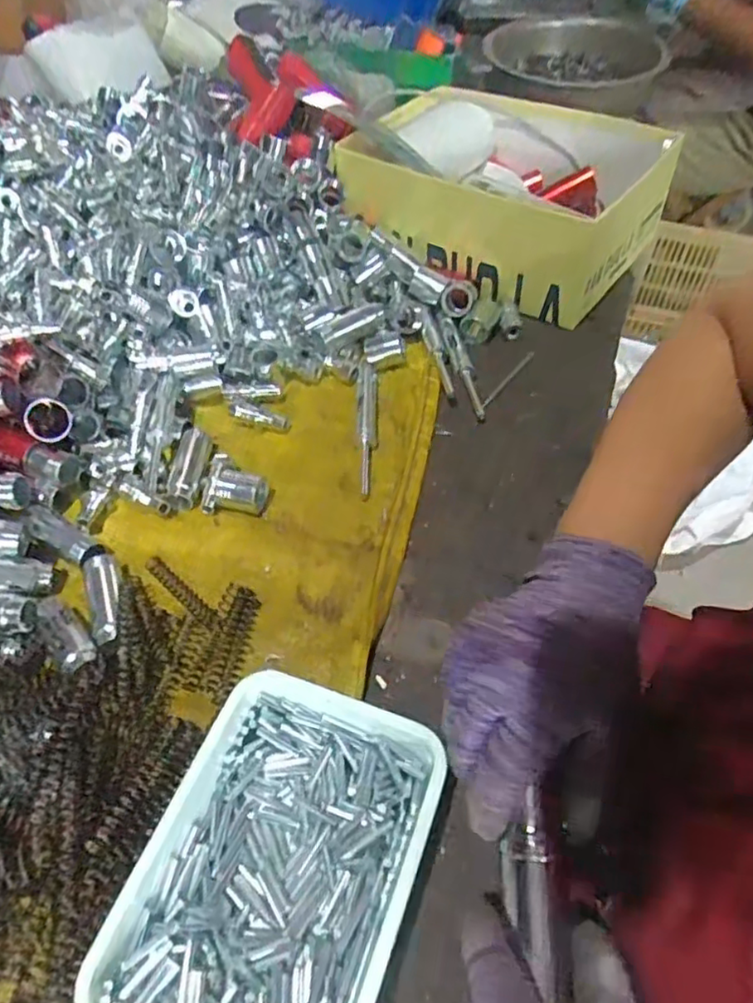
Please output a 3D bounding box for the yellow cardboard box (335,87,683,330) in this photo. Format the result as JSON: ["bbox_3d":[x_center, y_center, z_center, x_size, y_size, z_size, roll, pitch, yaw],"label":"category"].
[{"bbox_3d":[0.125,-0.316,0.650,0.287,0.116,0.216,30,59,23],"label":"yellow cardboard box"}]

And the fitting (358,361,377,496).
[{"bbox_3d":[-0.007,-0.068,0.529,0.015,0.013,0.149,-2,53,1],"label":"fitting"}]

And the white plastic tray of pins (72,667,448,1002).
[{"bbox_3d":[-0.050,0.185,0.316,0.130,0.040,0.173,16,55,14],"label":"white plastic tray of pins"}]

